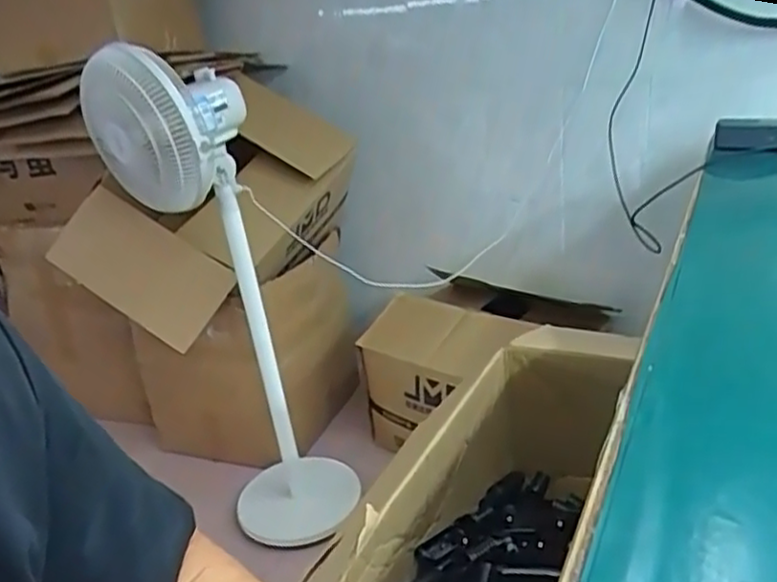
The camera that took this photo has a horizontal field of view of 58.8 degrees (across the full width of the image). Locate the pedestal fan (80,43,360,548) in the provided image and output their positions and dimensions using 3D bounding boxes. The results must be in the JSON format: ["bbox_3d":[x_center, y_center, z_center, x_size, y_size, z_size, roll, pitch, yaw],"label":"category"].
[{"bbox_3d":[-0.321,0.064,1.414,0.250,1.047,0.287,13,29,38],"label":"pedestal fan"}]

